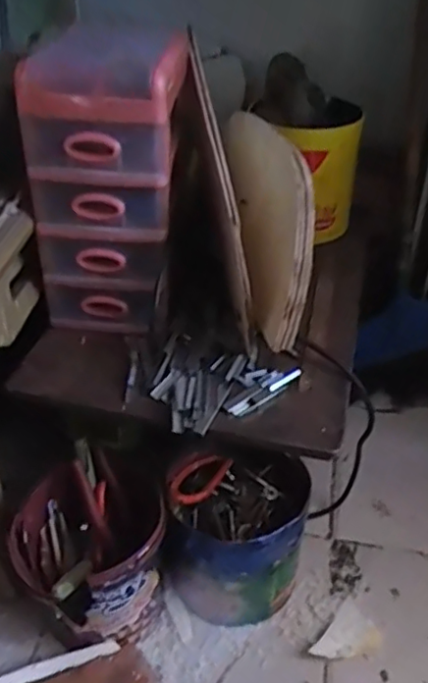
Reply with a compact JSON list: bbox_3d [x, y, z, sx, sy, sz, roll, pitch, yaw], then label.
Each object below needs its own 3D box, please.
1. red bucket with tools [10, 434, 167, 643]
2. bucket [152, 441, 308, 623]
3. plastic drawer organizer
[{"bbox_3d":[-0.125,0.222,0.622,0.129,0.165,0.131,0,39,0],"label":"red bucket with tools"},{"bbox_3d":[0.024,0.204,0.657,0.143,0.134,0.147,0,39,0],"label":"bucket"},{"bbox_3d":[-0.106,-0.162,0.624,0.140,0.258,0.178,2,39,2],"label":"plastic drawer organizer"}]

